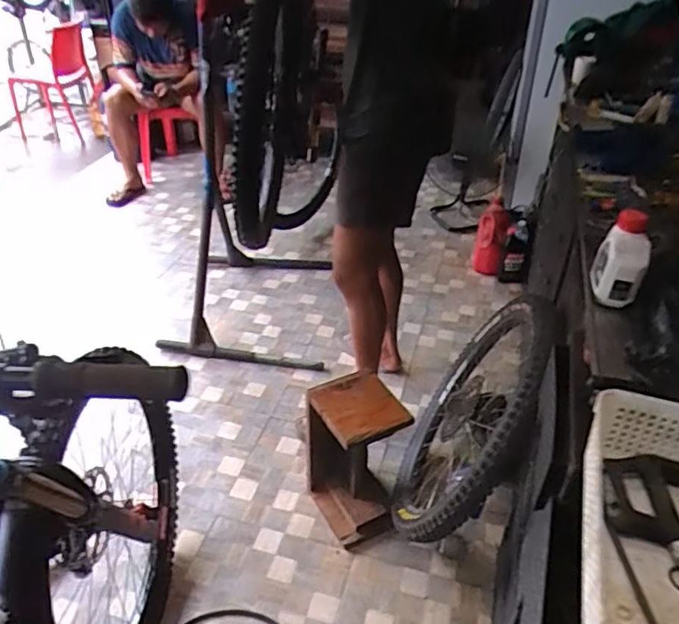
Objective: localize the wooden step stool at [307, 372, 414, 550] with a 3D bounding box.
[{"bbox_3d":[0.038,0.379,1.548,0.214,0.391,0.257,-13,37,-19],"label":"wooden step stool"}]

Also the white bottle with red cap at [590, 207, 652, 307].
[{"bbox_3d":[0.468,-0.090,0.972,0.072,0.132,0.096,6,35,8],"label":"white bottle with red cap"}]

